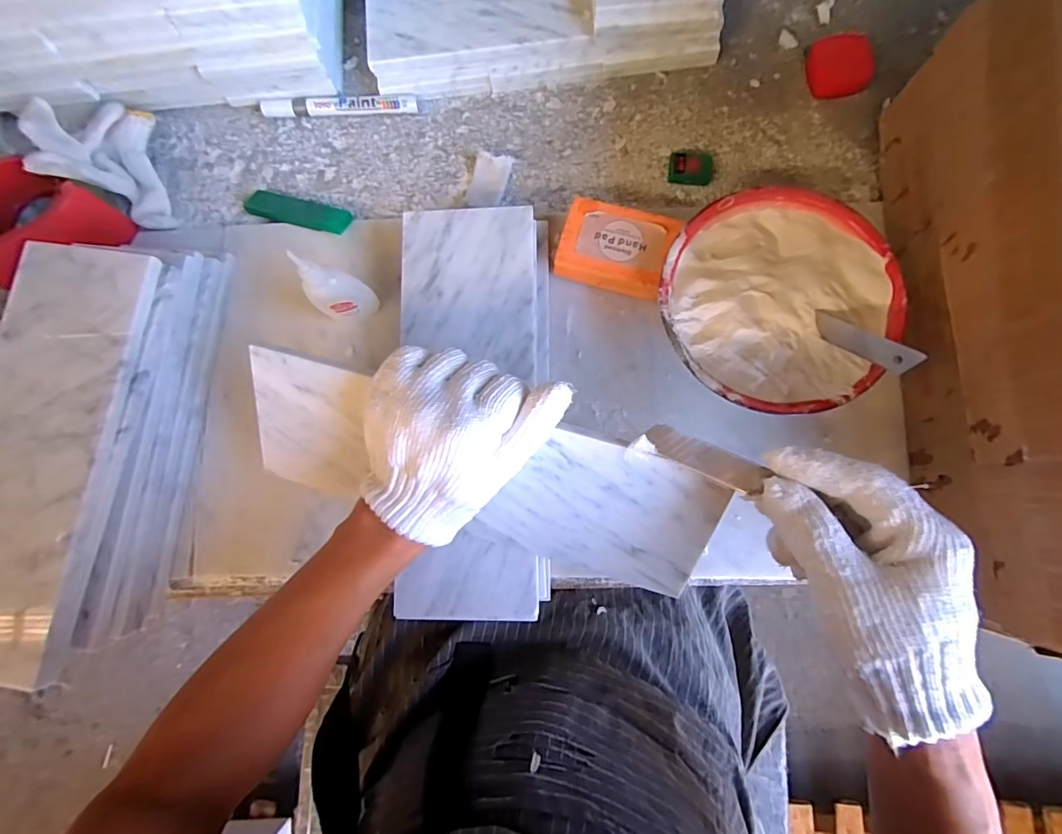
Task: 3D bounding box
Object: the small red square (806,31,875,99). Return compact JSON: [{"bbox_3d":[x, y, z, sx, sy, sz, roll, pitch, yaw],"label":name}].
[{"bbox_3d":[0.272,-0.308,0.420,0.049,0.021,0.049,-5,82,5],"label":"small red square"}]

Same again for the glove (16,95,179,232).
[{"bbox_3d":[-0.375,-0.226,0.414,0.062,0.091,0.120,-16,81,3],"label":"glove"}]

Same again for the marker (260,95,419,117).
[{"bbox_3d":[-0.179,-0.290,0.448,0.145,0.016,0.014,0,82,5],"label":"marker"}]

